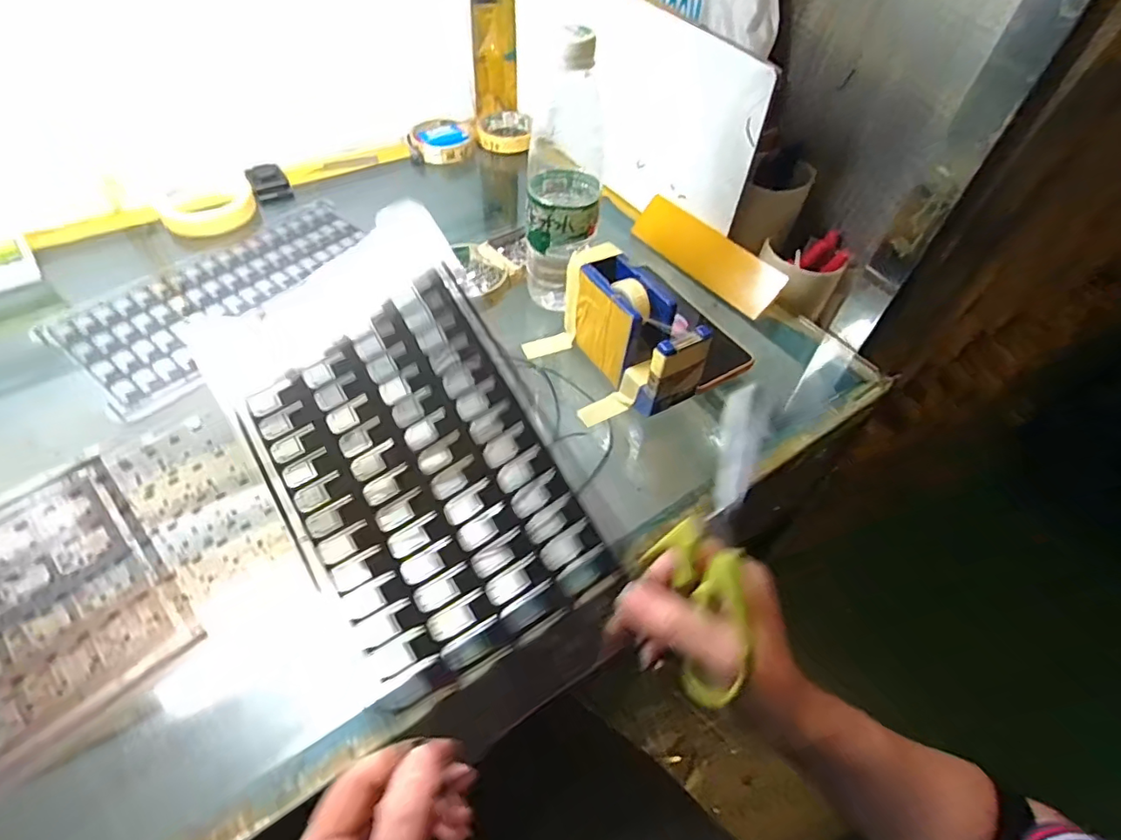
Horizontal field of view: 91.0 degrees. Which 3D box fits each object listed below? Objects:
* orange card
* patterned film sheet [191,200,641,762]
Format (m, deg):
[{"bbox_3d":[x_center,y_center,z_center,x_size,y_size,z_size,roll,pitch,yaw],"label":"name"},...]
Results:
[{"bbox_3d":[0.152,-0.176,0.581,0.008,0.052,0.187,-12,48,-39],"label":"orange card"},{"bbox_3d":[-0.079,0.021,0.318,0.159,0.012,0.289,-34,76,-10],"label":"patterned film sheet"}]

